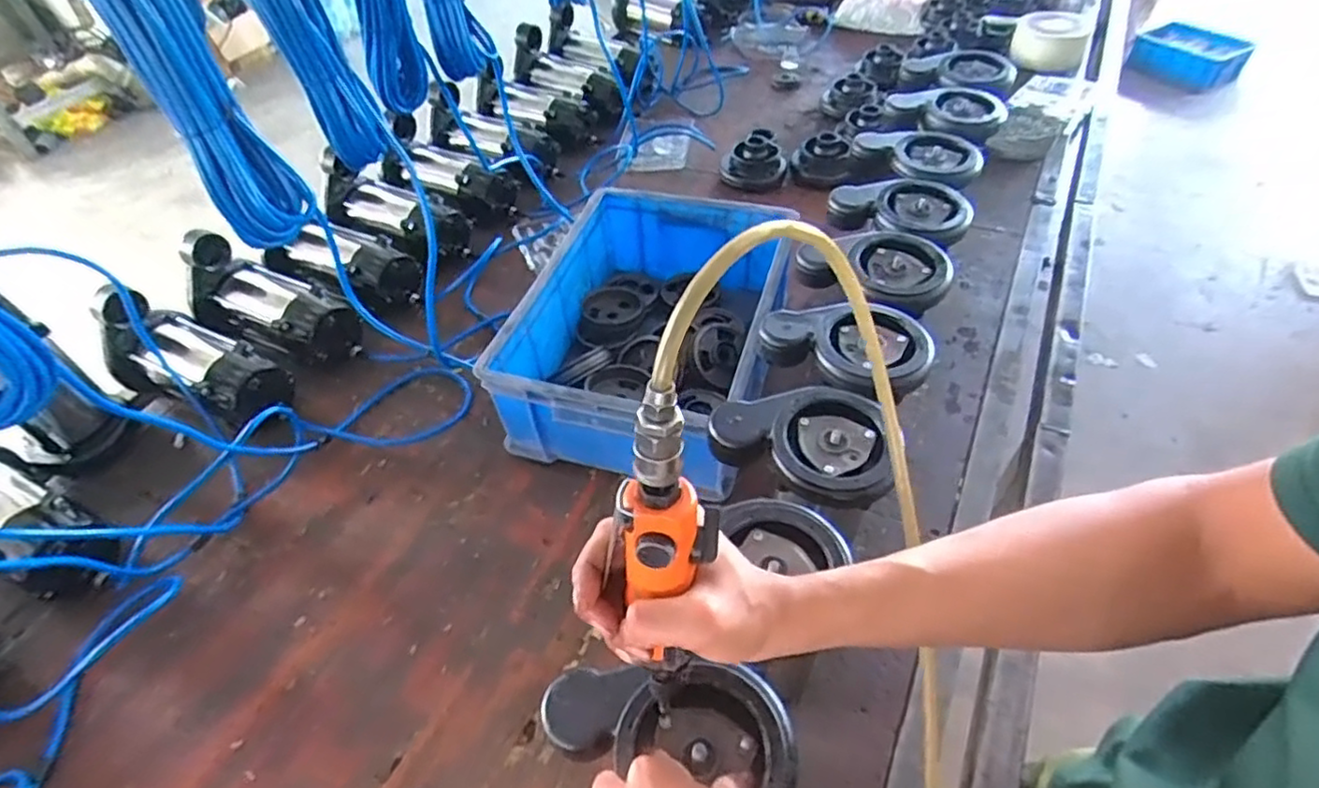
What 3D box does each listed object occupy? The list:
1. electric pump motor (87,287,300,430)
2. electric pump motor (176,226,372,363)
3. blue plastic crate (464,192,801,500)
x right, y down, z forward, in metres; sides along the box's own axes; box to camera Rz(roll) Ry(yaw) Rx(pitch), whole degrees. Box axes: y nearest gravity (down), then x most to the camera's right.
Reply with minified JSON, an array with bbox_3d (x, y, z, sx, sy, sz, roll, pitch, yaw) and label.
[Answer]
[{"bbox_3d":[-0.599,-0.038,0.861,0.255,0.121,0.115,18,52,20],"label":"electric pump motor"},{"bbox_3d":[-0.554,-0.125,0.935,0.263,0.131,0.123,22,54,23],"label":"electric pump motor"},{"bbox_3d":[-0.002,-0.084,0.844,0.297,0.142,0.393,11,50,15],"label":"blue plastic crate"}]

